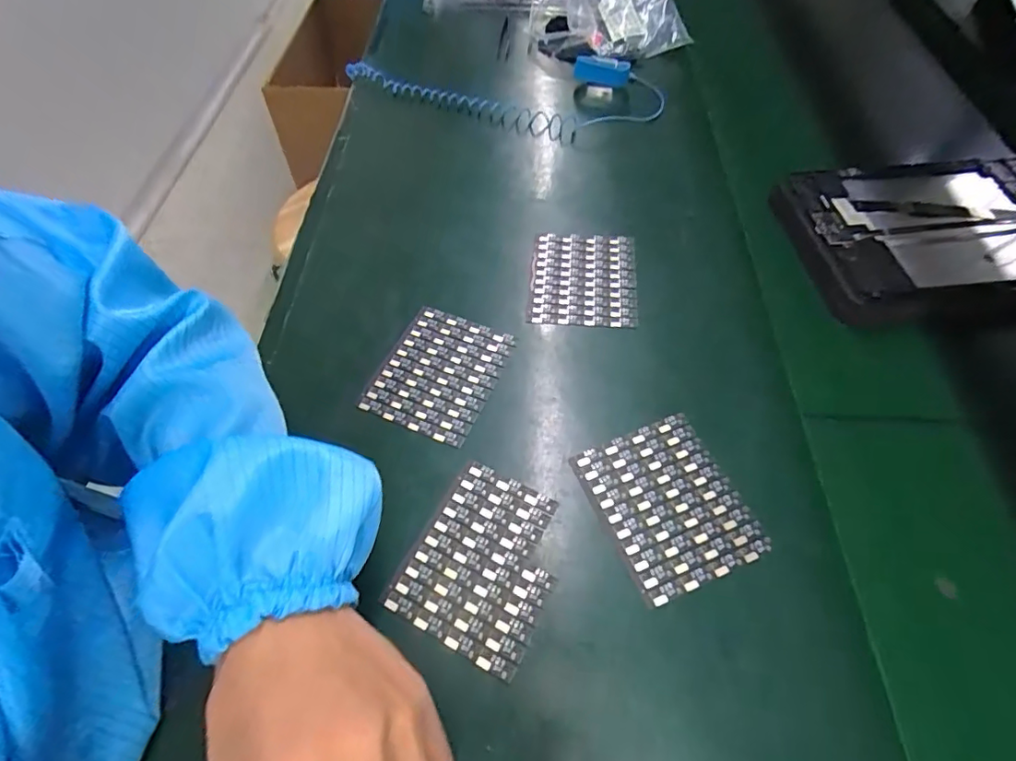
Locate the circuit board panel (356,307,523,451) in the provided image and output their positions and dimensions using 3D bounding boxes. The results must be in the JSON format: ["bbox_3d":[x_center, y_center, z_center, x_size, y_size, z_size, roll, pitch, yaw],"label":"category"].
[{"bbox_3d":[-0.049,-0.007,0.381,0.081,0.005,0.094,19,59,16],"label":"circuit board panel"}]

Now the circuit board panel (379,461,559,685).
[{"bbox_3d":[-0.013,0.102,0.308,0.081,0.004,0.097,22,60,18],"label":"circuit board panel"}]

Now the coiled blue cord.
[{"bbox_3d":[-0.006,-0.327,0.585,0.348,0.033,0.133,13,57,13],"label":"coiled blue cord"}]

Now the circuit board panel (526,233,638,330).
[{"bbox_3d":[0.060,-0.082,0.428,0.082,0.007,0.093,3,56,6],"label":"circuit board panel"}]

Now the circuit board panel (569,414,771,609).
[{"bbox_3d":[0.096,0.073,0.322,0.081,0.004,0.096,-20,57,-10],"label":"circuit board panel"}]

